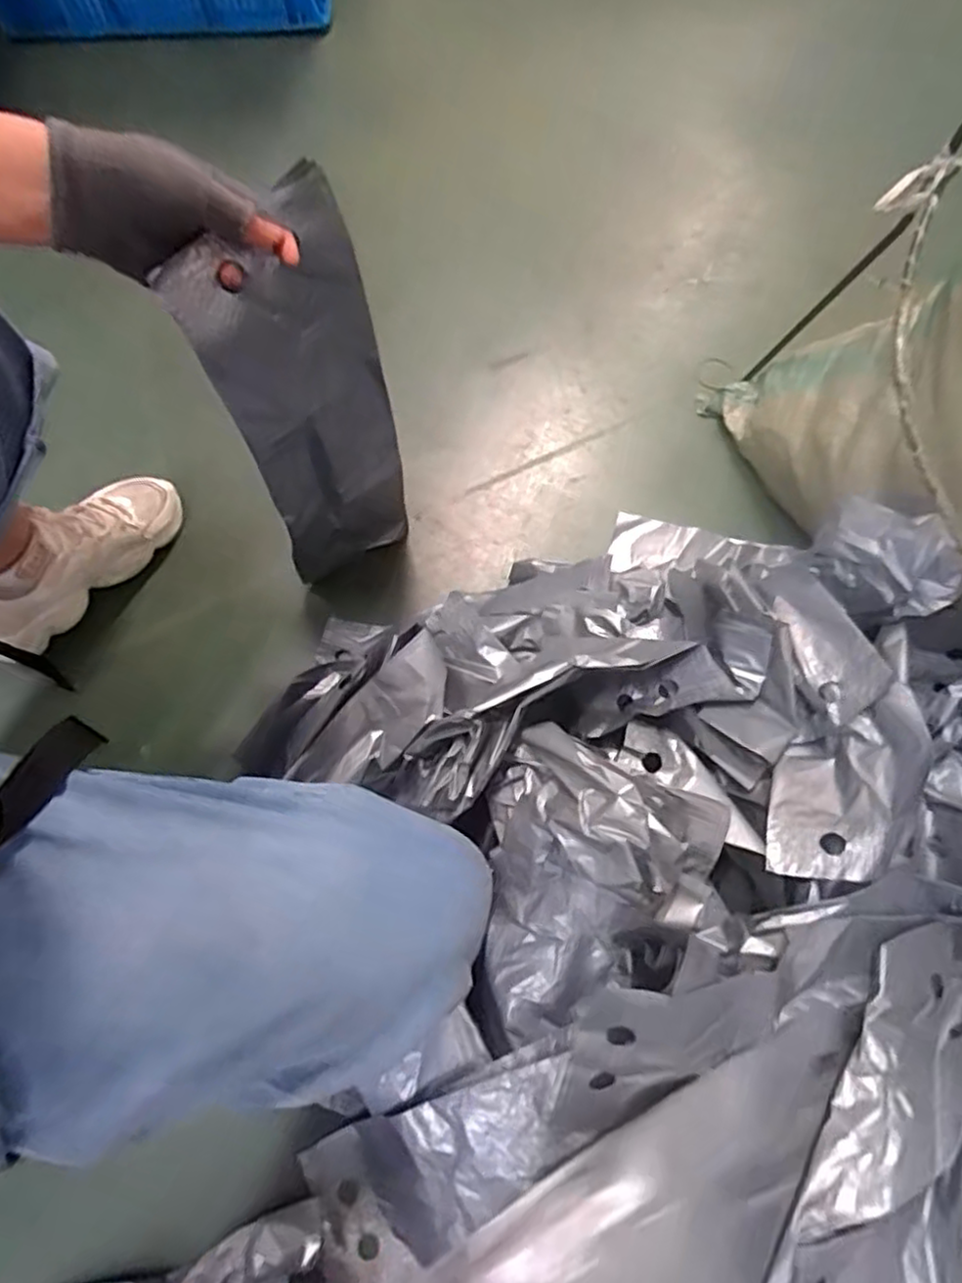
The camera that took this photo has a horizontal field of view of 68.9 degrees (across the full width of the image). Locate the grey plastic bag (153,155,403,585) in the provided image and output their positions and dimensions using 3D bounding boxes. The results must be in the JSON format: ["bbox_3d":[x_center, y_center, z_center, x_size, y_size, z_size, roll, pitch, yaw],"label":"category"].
[{"bbox_3d":[-0.144,-0.186,0.647,0.142,0.421,0.042,-40,73,-13],"label":"grey plastic bag"}]

